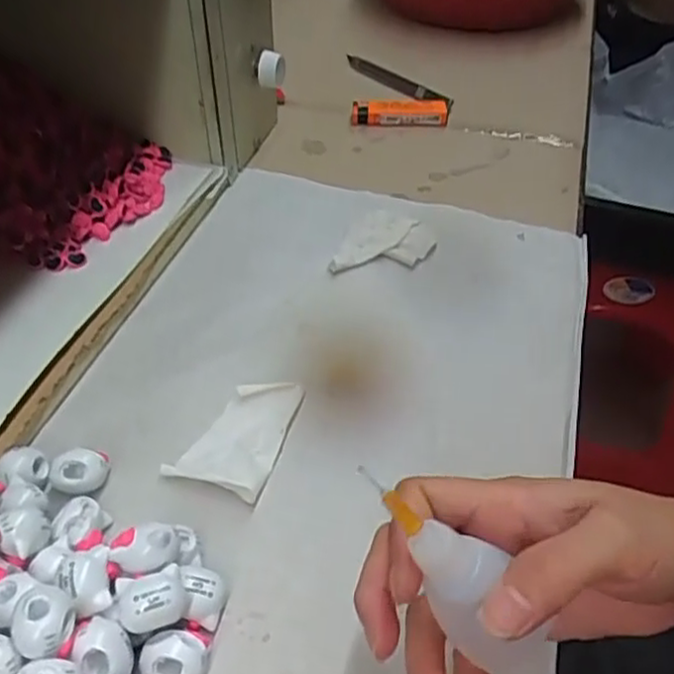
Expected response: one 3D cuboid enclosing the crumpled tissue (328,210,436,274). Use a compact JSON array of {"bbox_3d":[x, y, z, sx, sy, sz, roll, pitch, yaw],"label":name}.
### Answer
[{"bbox_3d":[0.029,-0.065,0.468,0.069,0.017,0.045,-5,46,-6],"label":"crumpled tissue"}]

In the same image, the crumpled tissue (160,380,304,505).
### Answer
[{"bbox_3d":[-0.049,0.048,0.353,0.045,0.013,0.069,15,47,14],"label":"crumpled tissue"}]

